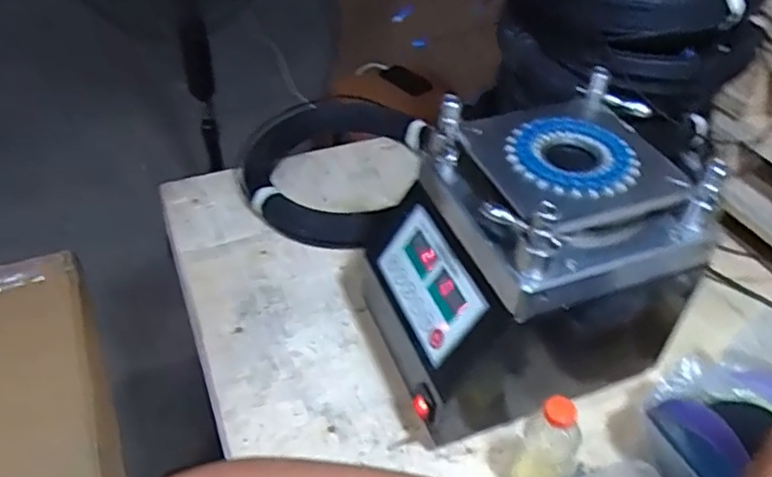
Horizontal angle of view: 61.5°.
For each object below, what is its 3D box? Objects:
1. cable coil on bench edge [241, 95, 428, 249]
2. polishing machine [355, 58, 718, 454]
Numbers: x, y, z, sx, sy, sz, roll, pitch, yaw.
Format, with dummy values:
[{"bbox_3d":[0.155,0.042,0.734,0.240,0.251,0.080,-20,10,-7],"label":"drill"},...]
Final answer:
[{"bbox_3d":[-0.087,-0.114,0.992,0.271,0.065,0.298,6,43,6],"label":"cable coil on bench edge"},{"bbox_3d":[0.152,0.014,0.705,0.309,0.274,0.255,-11,44,-13],"label":"polishing machine"}]

